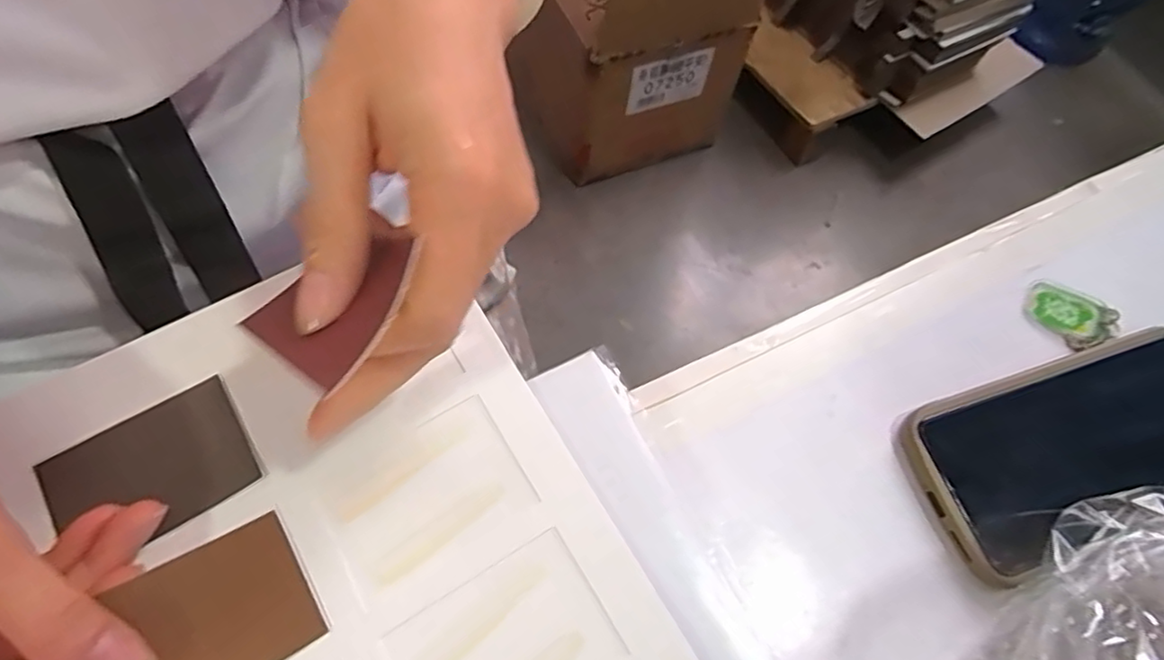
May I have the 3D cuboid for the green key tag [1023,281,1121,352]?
[{"bbox_3d":[0.257,-0.009,0.332,0.033,0.007,0.044,-39,72,-22],"label":"green key tag"}]

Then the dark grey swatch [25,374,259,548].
[{"bbox_3d":[-0.157,0.051,0.232,0.064,0.004,0.046,-31,73,-21],"label":"dark grey swatch"}]

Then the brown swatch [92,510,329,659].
[{"bbox_3d":[-0.124,0.095,0.207,0.061,0.006,0.047,-23,68,-33],"label":"brown swatch"}]

